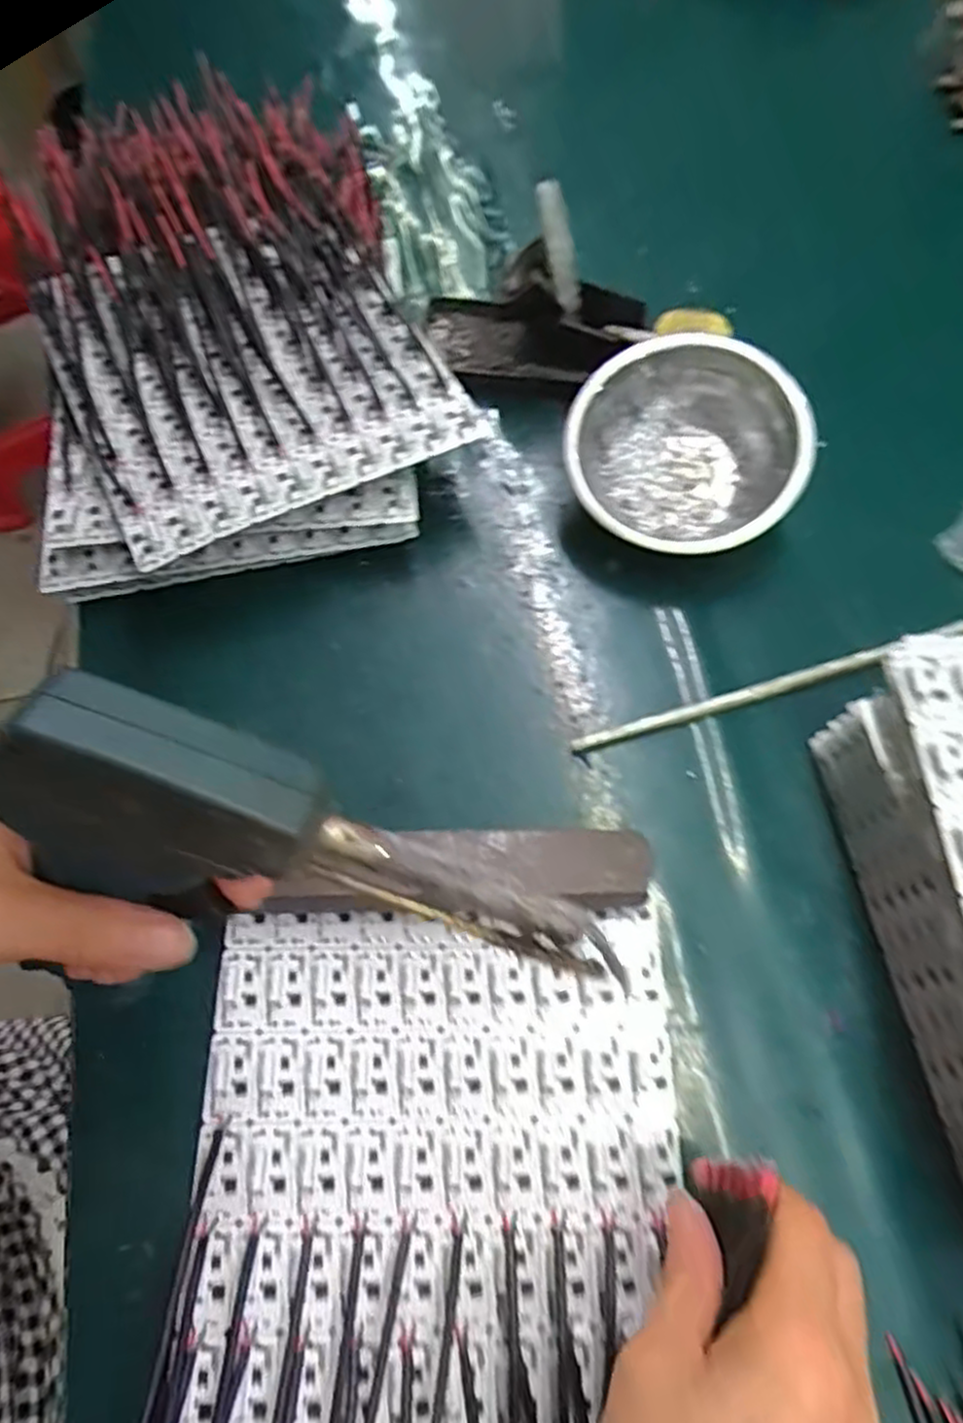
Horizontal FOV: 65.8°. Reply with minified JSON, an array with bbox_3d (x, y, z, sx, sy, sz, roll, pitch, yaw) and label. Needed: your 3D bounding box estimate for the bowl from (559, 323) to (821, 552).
[{"bbox_3d":[0.116,-0.150,0.429,0.129,0.051,0.121,26,86,10],"label":"bowl"}]

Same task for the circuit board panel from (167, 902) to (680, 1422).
[{"bbox_3d":[-0.017,0.195,0.297,0.191,0.005,0.218,0,64,0],"label":"circuit board panel"}]

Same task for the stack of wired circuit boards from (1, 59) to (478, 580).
[{"bbox_3d":[-0.155,-0.266,0.471,0.218,0.087,0.389,-16,66,-8],"label":"stack of wired circuit boards"}]

